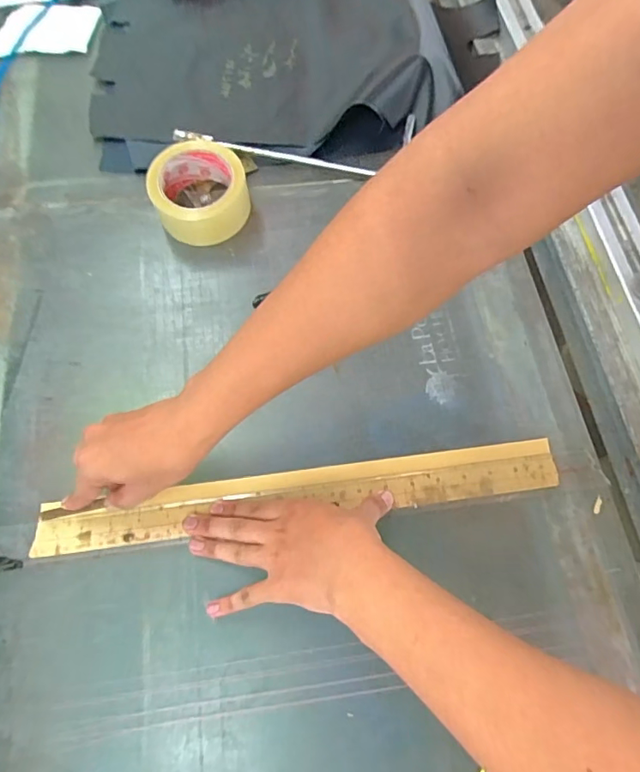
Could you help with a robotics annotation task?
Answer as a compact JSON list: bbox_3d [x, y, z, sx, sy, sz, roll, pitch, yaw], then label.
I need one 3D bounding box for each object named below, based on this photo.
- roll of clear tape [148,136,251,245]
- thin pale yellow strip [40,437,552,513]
[{"bbox_3d":[-0.133,-0.213,0.563,0.102,0.059,0.096,1,67,-3],"label":"roll of clear tape"},{"bbox_3d":[-0.011,0.085,0.477,0.465,0.005,0.016,-7,67,-4],"label":"thin pale yellow strip"}]

